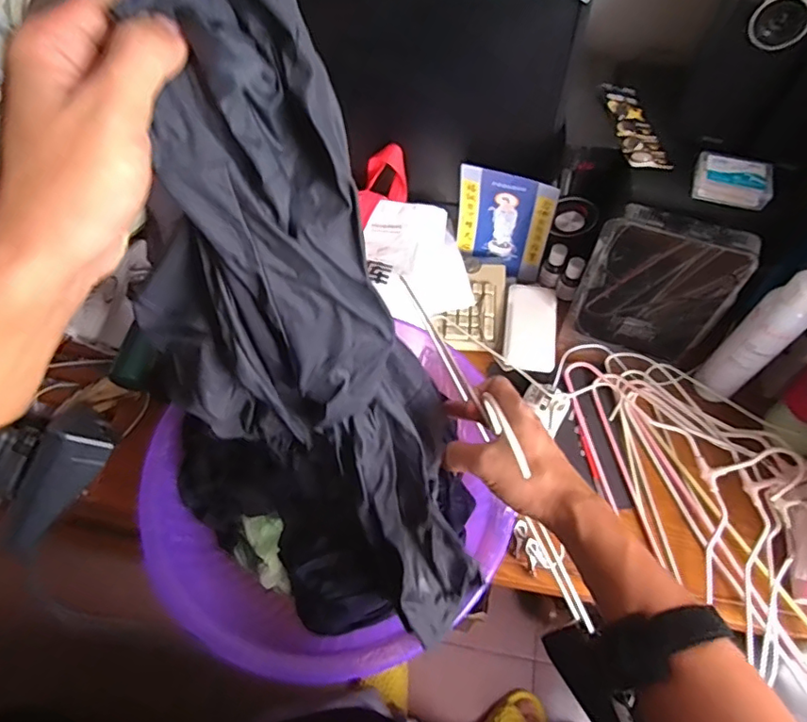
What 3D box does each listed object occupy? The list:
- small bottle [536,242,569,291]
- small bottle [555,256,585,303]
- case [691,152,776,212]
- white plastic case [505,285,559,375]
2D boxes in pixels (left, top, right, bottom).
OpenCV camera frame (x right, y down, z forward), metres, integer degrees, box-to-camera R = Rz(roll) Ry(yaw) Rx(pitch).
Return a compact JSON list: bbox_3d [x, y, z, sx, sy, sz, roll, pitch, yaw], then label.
[{"bbox_3d":[0.236,-0.150,0.882,0.032,0.078,0.028,20,63,11],"label":"small bottle"},{"bbox_3d":[0.260,-0.127,0.869,0.031,0.077,0.029,20,63,11],"label":"small bottle"},{"bbox_3d":[0.400,-0.219,0.675,0.084,0.030,0.060,19,63,11],"label":"case"},{"bbox_3d":[0.193,-0.053,0.839,0.075,0.012,0.145,7,62,5],"label":"white plastic case"}]

